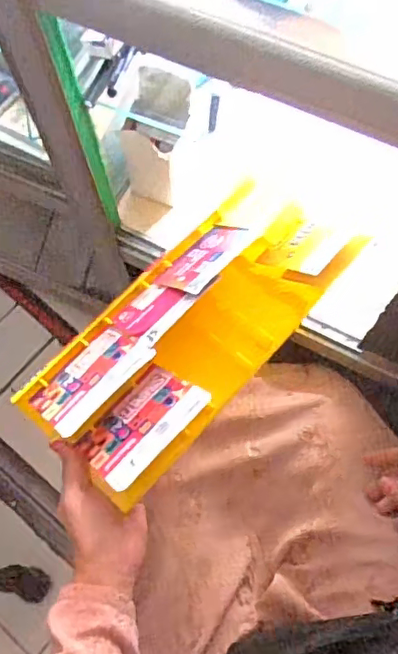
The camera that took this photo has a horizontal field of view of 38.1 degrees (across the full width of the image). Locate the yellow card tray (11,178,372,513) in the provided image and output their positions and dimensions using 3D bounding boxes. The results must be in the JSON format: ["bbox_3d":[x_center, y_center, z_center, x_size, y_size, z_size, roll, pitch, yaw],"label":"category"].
[{"bbox_3d":[-0.009,-0.008,0.517,0.139,0.076,0.296,40,76,15],"label":"yellow card tray"}]

